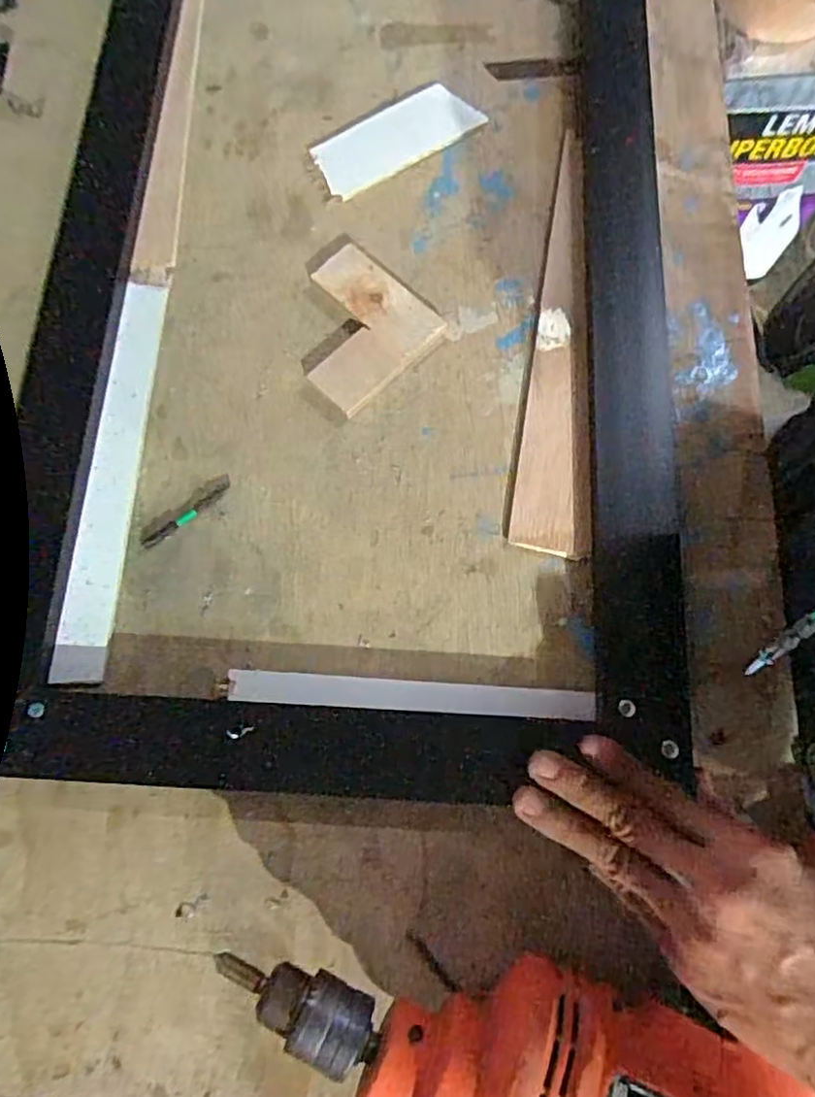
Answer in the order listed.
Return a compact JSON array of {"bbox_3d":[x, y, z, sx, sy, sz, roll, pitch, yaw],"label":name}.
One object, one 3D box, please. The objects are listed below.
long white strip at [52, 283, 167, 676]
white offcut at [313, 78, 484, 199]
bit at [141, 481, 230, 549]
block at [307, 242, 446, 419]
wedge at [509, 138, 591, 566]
[{"bbox_3d":[-0.182,-0.051,0.408,0.028,0.009,0.261,2,74,2],"label":"long white strip"},{"bbox_3d":[-0.009,-0.298,0.478,0.121,0.007,0.054,-33,76,-8],"label":"white offcut"},{"bbox_3d":[-0.134,-0.020,0.398,0.062,0.004,0.008,-38,77,-9],"label":"bit"},{"bbox_3d":[-0.037,-0.144,0.431,0.092,0.010,0.089,43,79,12],"label":"block"},{"bbox_3d":[0.096,-0.142,0.429,0.043,0.007,0.299,4,74,2],"label":"wedge"}]

